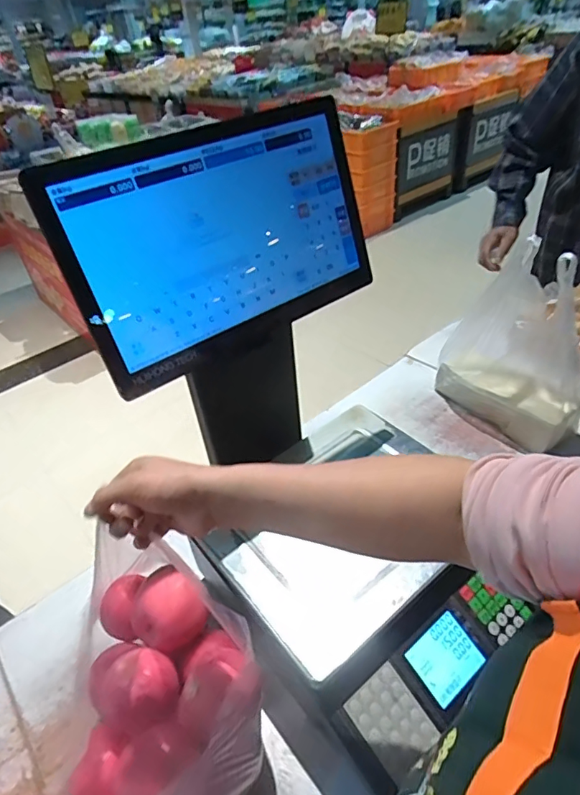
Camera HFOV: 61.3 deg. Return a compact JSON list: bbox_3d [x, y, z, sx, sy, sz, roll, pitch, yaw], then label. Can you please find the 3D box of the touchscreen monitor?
[{"bbox_3d":[-0.068,-0.178,0.569,0.371,0.251,0.046,-28,25,-22],"label":"touchscreen monitor"}]

